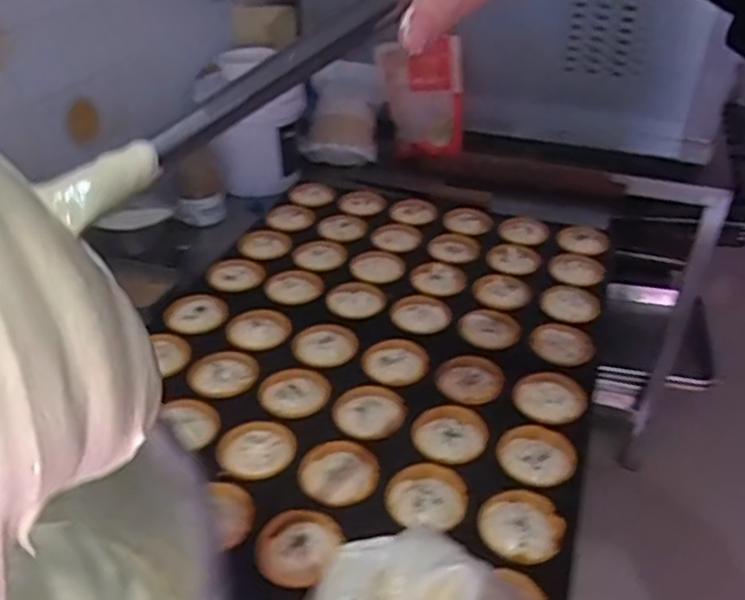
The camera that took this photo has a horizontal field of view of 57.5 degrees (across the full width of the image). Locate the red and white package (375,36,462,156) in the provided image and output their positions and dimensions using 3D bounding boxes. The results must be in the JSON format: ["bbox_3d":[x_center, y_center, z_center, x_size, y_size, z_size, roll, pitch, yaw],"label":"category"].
[{"bbox_3d":[0.119,-0.437,1.476,0.149,0.245,0.054,-12,19,-12],"label":"red and white package"}]

